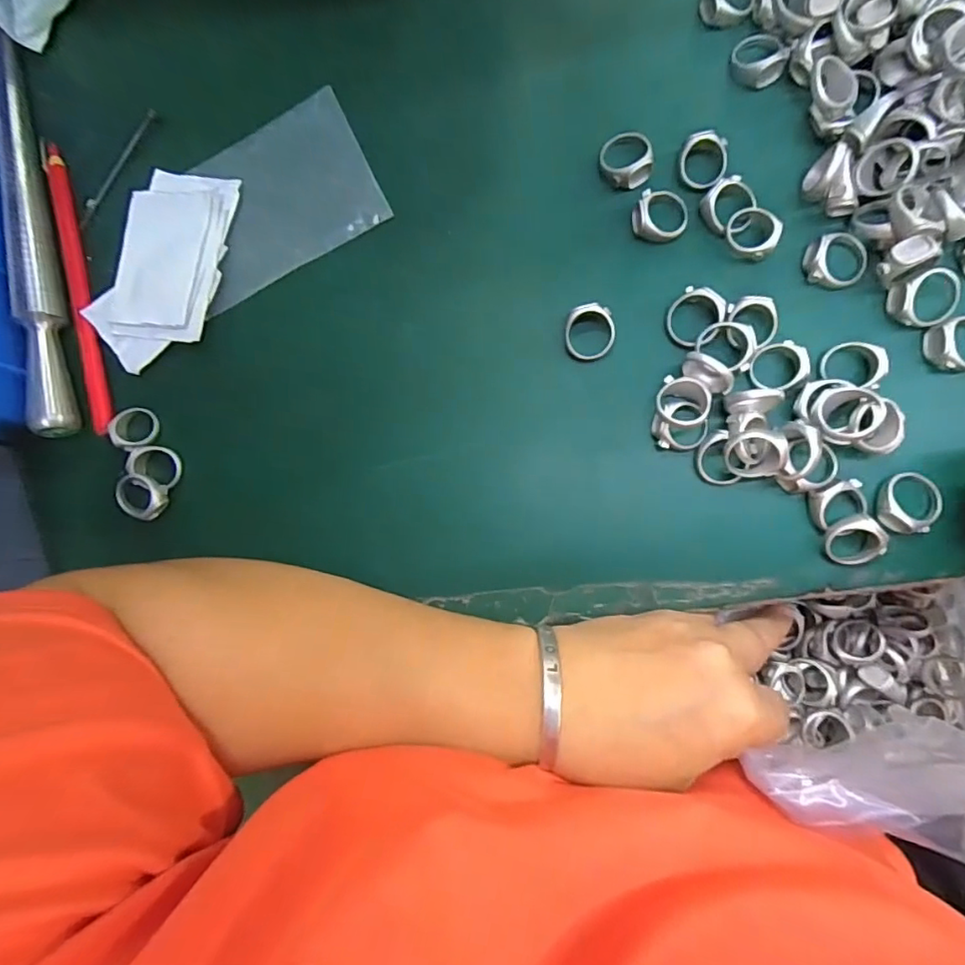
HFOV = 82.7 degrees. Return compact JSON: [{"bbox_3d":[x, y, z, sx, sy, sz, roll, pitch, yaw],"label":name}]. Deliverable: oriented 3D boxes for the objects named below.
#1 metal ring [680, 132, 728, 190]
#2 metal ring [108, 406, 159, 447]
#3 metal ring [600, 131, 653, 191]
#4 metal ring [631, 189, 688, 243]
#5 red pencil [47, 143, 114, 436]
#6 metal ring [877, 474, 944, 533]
[{"bbox_3d":[0.104,-0.151,0.257,0.021,0.005,0.024,-2,103,6],"label":"metal ring"},{"bbox_3d":[-0.182,-0.029,0.286,0.023,0.005,0.020,-1,75,-19],"label":"metal ring"},{"bbox_3d":[0.069,-0.156,0.264,0.023,0.011,0.028,-10,86,8],"label":"metal ring"},{"bbox_3d":[0.084,-0.126,0.258,0.026,0.011,0.023,-5,87,8],"label":"metal ring"},{"bbox_3d":[-0.219,-0.104,0.294,0.014,0.010,0.161,-15,85,7],"label":"red pencil"},{"bbox_3d":[0.185,0.009,0.235,0.025,0.008,0.026,0,87,8],"label":"metal ring"}]

